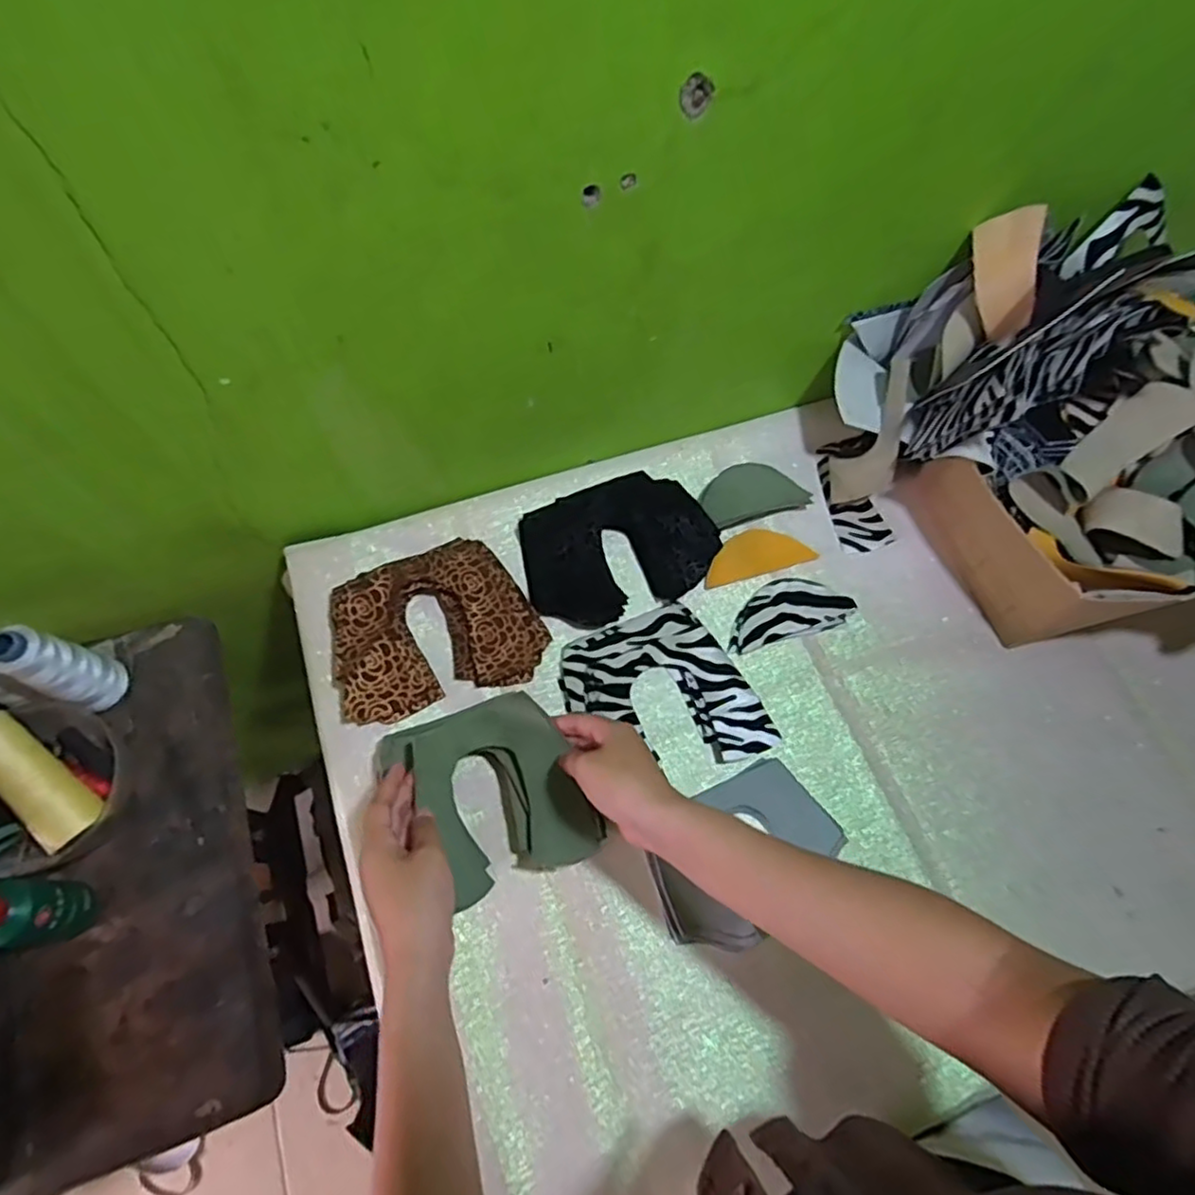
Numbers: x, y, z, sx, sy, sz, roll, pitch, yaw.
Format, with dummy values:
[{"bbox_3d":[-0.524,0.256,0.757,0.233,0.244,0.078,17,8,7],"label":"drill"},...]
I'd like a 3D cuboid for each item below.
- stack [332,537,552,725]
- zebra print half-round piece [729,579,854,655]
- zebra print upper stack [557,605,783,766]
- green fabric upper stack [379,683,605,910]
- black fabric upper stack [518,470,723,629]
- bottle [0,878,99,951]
[{"bbox_3d":[-0.144,0.026,0.593,0.174,0.026,0.138,-23,70,-12],"label":"stack"},{"bbox_3d":[0.175,0.011,0.629,0.117,0.005,0.054,-16,71,-6],"label":"zebra print half-round piece"},{"bbox_3d":[0.056,0.083,0.588,0.150,0.013,0.149,-20,69,-11],"label":"zebra print upper stack"},{"bbox_3d":[-0.085,0.155,0.530,0.134,0.059,0.138,-22,70,-12],"label":"green fabric upper stack"},{"bbox_3d":[0.022,-0.050,0.632,0.174,0.028,0.122,-16,69,-10],"label":"black fabric upper stack"},{"bbox_3d":[-0.401,0.221,0.470,0.045,0.107,0.044,1,67,-3],"label":"bottle"}]

